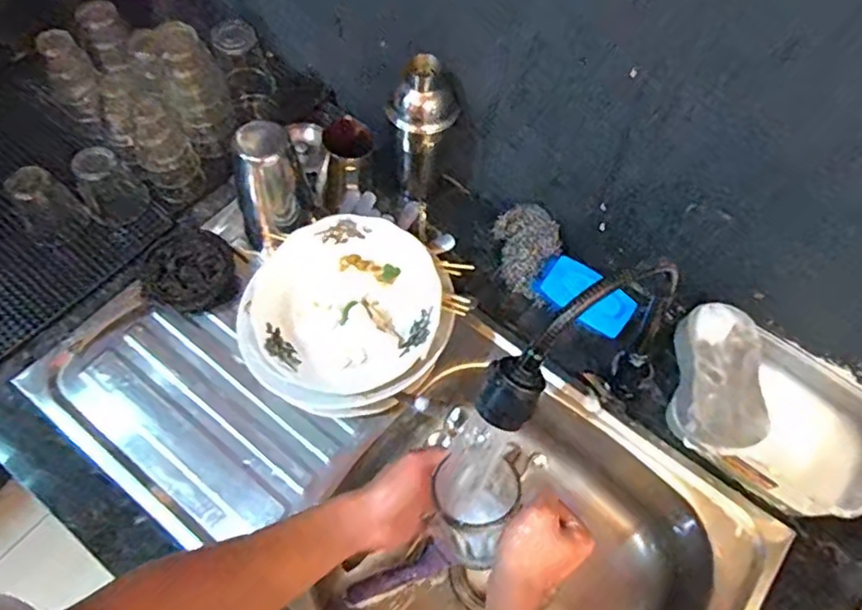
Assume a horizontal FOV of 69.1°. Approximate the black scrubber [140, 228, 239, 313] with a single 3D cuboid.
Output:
[{"bbox_3d":[-0.289,-0.041,0.742,0.103,0.033,0.099,1,62,-3],"label":"black scrubber"}]

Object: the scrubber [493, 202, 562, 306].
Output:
[{"bbox_3d":[0.114,-0.069,0.772,0.086,0.045,0.104,18,63,6],"label":"scrubber"}]

